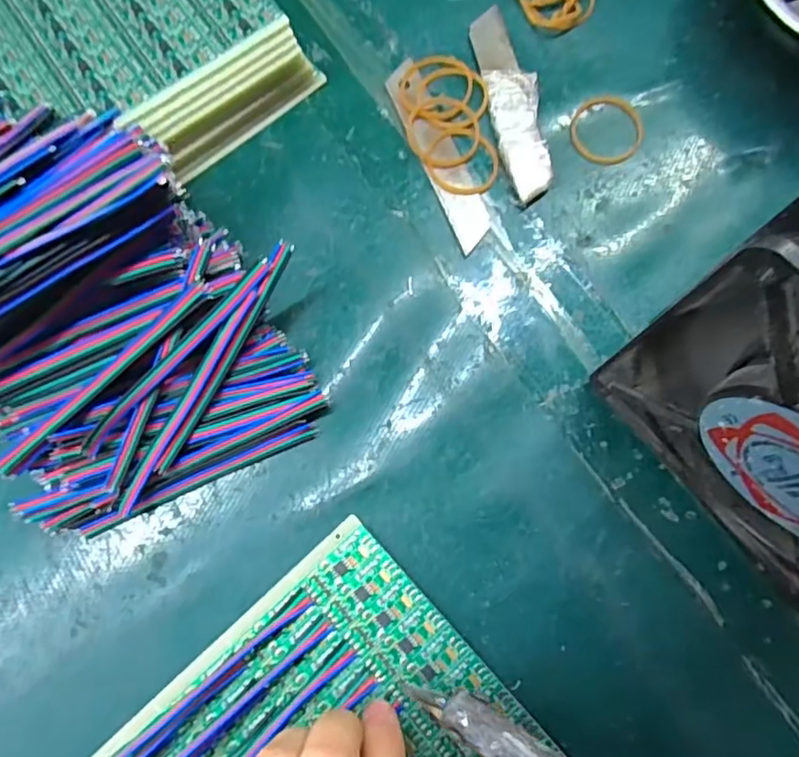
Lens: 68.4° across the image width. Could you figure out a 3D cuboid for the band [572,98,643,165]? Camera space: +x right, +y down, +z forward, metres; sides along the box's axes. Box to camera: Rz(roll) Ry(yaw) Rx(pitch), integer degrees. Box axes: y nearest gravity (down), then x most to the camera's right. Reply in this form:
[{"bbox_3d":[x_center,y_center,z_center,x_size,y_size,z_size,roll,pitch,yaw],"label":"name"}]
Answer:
[{"bbox_3d":[0.093,-0.111,0.264,0.033,0.004,0.032,0,77,1],"label":"band"}]

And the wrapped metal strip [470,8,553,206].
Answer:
[{"bbox_3d":[0.051,-0.126,0.265,0.021,0.008,0.099,-9,77,-1],"label":"wrapped metal strip"}]

